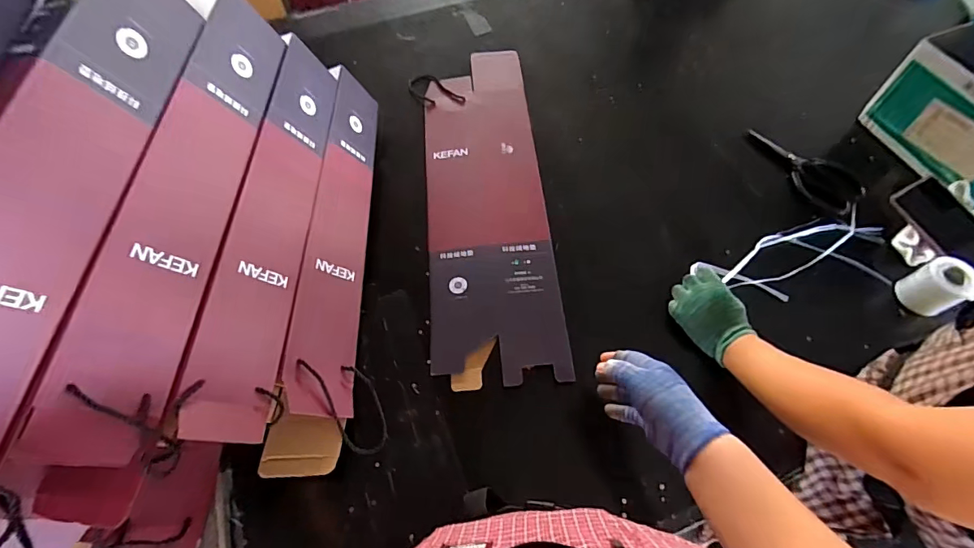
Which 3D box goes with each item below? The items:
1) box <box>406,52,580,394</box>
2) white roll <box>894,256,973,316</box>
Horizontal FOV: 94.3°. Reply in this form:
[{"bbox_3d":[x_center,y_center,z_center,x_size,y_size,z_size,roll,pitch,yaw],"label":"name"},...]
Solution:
[{"bbox_3d":[-0.004,-0.128,0.755,0.192,0.012,0.621,-6,65,1],"label":"box"},{"bbox_3d":[0.633,0.019,0.636,0.062,0.078,0.064,-1,62,1],"label":"white roll"}]

